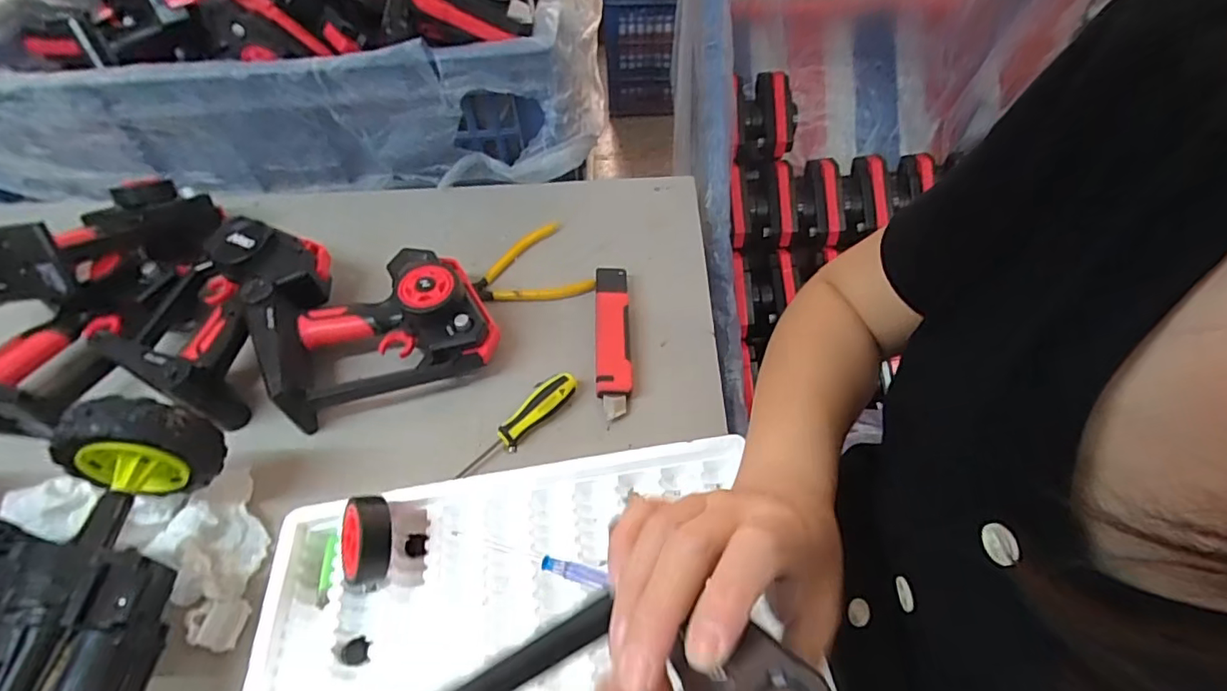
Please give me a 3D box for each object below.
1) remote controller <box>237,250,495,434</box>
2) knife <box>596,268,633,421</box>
[{"bbox_3d":[-0.216,-0.015,0.526,0.190,0.084,0.137,-20,52,-11],"label":"remote controller"},{"bbox_3d":[0.000,-0.010,0.540,0.031,0.019,0.167,-3,51,2],"label":"knife"}]

